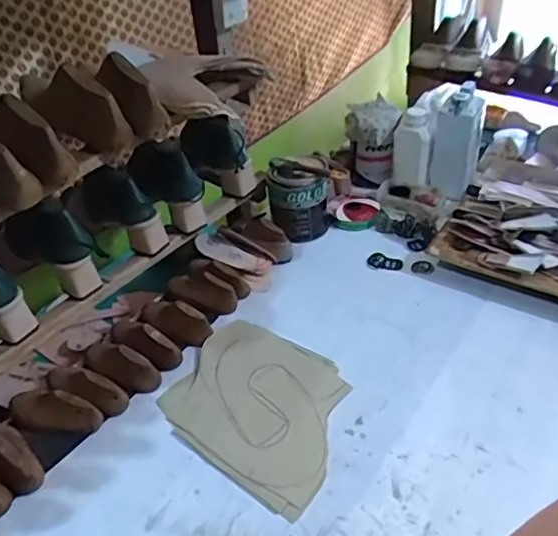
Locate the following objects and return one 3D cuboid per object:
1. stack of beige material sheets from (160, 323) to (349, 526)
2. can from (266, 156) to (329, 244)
[{"bbox_3d":[-0.024,0.181,0.793,0.260,0.012,0.224,23,48,29],"label":"stack of beige material sheets"},{"bbox_3d":[0.038,-0.127,1.050,0.109,0.121,0.105,-3,40,2],"label":"can"}]

